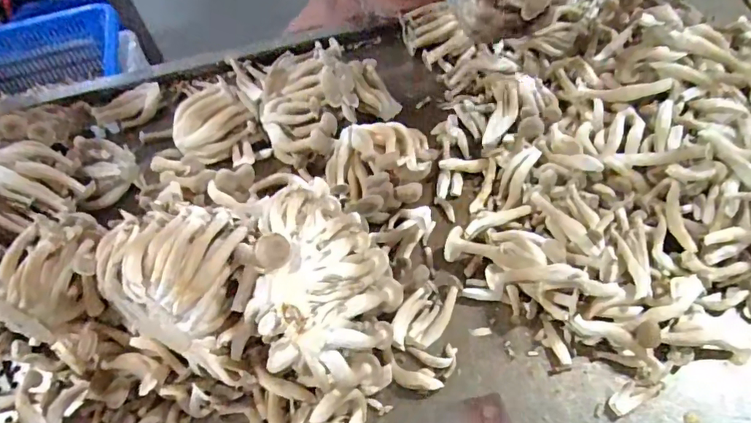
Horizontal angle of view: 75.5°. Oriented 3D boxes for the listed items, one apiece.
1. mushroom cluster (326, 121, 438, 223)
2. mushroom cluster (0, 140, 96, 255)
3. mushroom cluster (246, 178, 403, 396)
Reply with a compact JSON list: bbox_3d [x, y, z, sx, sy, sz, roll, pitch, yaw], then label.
[{"bbox_3d":[0.009,-0.057,0.631,0.144,0.080,0.133,-2,56,3],"label":"mushroom cluster"},{"bbox_3d":[-0.469,-0.019,0.619,0.103,0.090,0.166,35,65,23],"label":"mushroom cluster"},{"bbox_3d":[-0.044,0.072,0.506,0.132,0.156,0.198,7,57,9],"label":"mushroom cluster"}]

